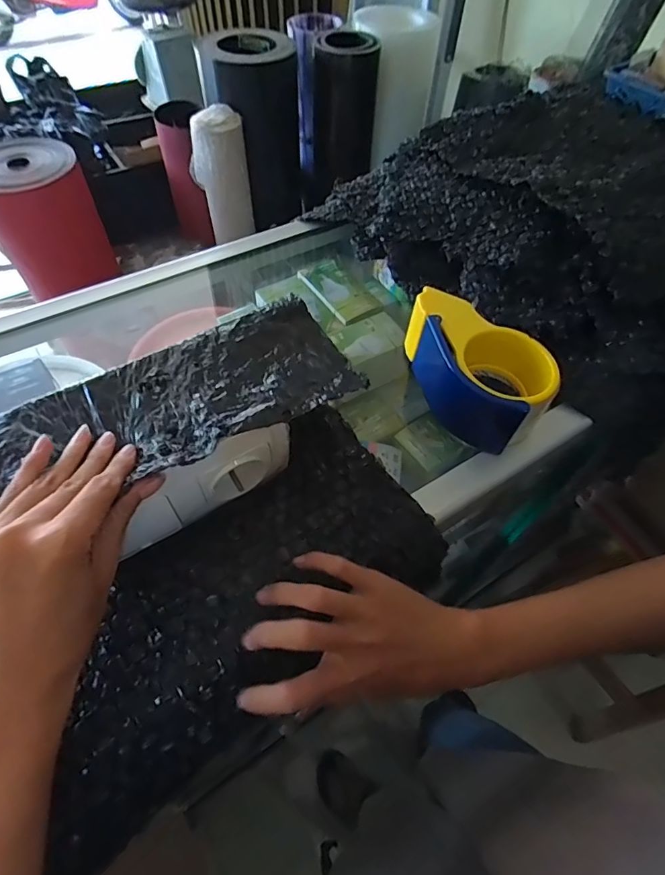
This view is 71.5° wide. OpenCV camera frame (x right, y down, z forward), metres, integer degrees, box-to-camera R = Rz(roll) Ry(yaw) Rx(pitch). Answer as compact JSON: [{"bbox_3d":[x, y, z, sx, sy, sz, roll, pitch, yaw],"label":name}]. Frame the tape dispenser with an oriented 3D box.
[{"bbox_3d":[0.112,-0.057,0.384,0.077,0.057,0.134,-37,65,-23],"label":"tape dispenser"}]

